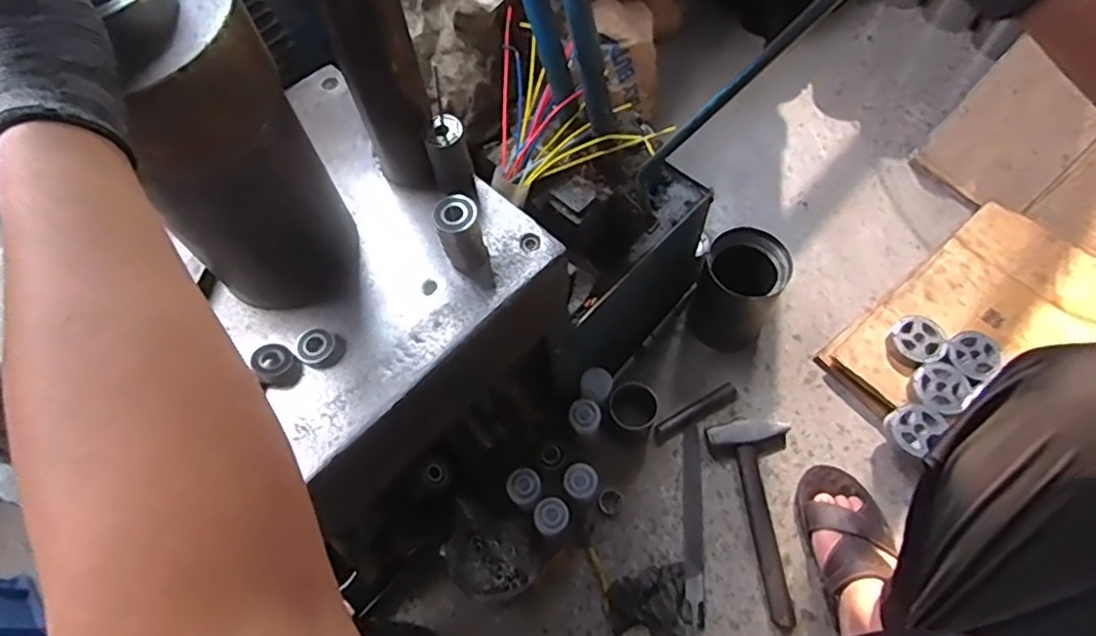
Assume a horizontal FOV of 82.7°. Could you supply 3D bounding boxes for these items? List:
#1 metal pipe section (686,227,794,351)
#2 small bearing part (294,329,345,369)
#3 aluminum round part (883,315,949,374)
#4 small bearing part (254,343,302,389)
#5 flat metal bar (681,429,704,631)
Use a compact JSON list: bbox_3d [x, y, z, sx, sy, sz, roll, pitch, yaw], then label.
[{"bbox_3d":[0.291,-0.039,0.964,0.123,0.168,0.115,24,66,15],"label":"metal pipe section"},{"bbox_3d":[-0.201,0.027,0.548,0.036,0.013,0.033,27,67,16],"label":"small bearing part"},{"bbox_3d":[0.551,0.037,0.939,0.085,0.027,0.075,-25,64,-10],"label":"aluminum round part"},{"bbox_3d":[-0.234,0.041,0.541,0.037,0.018,0.030,39,71,20],"label":"small bearing part"},{"bbox_3d":[0.205,0.289,0.888,0.027,0.008,0.264,3,63,5],"label":"flat metal bar"}]

